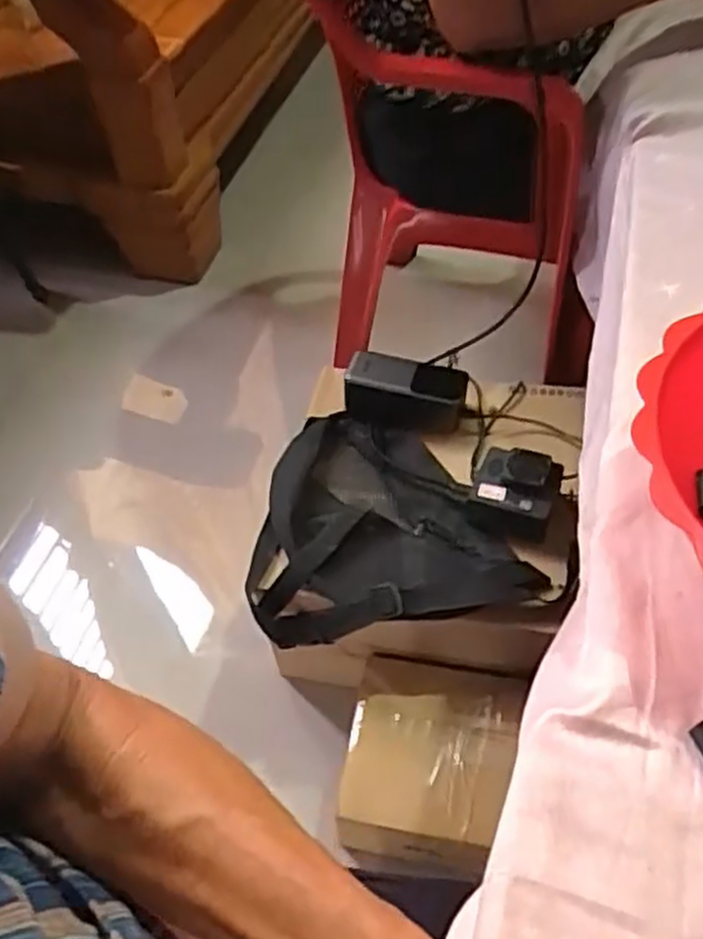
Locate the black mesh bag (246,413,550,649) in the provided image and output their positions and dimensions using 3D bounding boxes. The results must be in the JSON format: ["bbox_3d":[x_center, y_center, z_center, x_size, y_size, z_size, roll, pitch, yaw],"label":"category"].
[{"bbox_3d":[0.025,0.047,0.805,0.262,0.042,0.265,-9,51,-3],"label":"black mesh bag"}]

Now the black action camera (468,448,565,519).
[{"bbox_3d":[0.163,0.011,0.777,0.079,0.027,0.069,15,53,16],"label":"black action camera"}]

